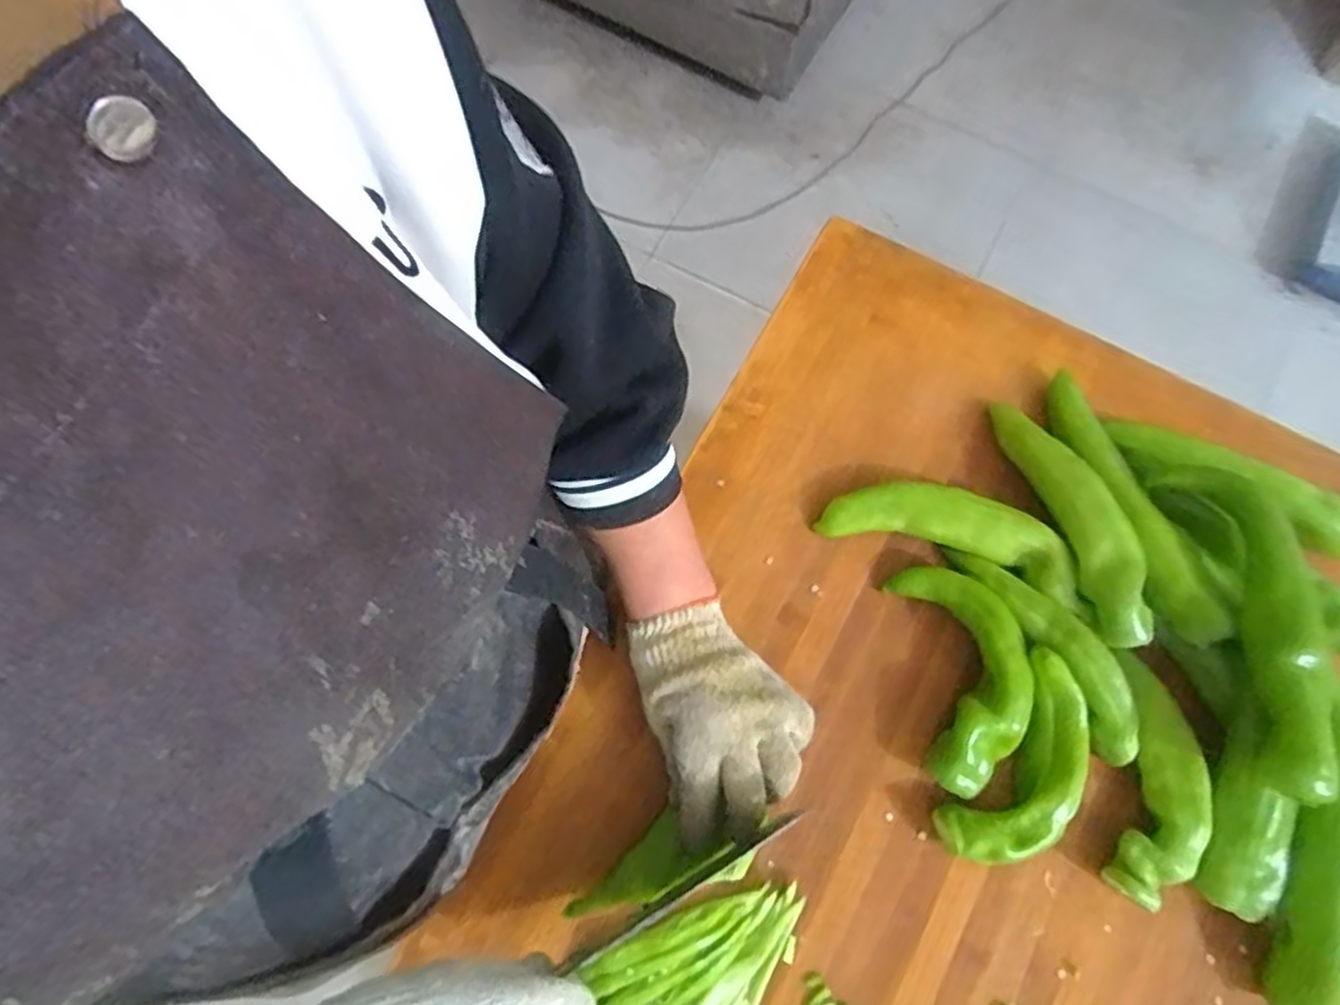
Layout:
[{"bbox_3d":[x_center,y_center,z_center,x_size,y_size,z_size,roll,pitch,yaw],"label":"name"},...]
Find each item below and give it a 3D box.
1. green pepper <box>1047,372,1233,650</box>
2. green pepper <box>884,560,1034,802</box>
[{"bbox_3d":[0.320,0.000,0.536,0.030,0.033,0.208,-14,62,-4],"label":"green pepper"},{"bbox_3d":[0.196,0.112,0.505,0.067,0.038,0.144,-6,74,-2],"label":"green pepper"}]

